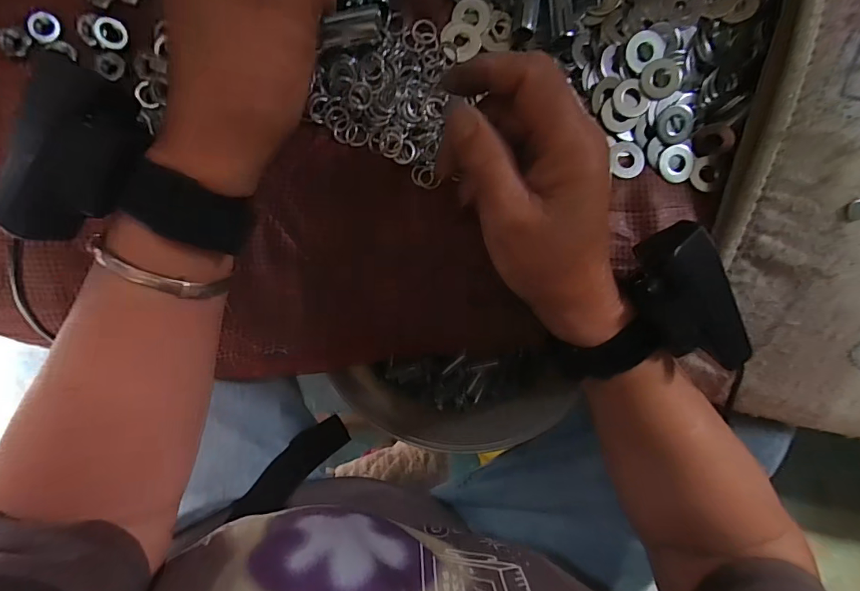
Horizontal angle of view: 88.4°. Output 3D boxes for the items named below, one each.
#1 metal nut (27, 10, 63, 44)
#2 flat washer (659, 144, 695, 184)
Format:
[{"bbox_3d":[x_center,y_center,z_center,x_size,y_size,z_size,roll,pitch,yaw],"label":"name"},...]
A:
[{"bbox_3d":[-0.217,-0.151,0.249,0.017,0.005,0.016,0,93,1],"label":"metal nut"},{"bbox_3d":[0.145,-0.077,0.258,0.022,0.004,0.022,2,89,-3],"label":"flat washer"}]

